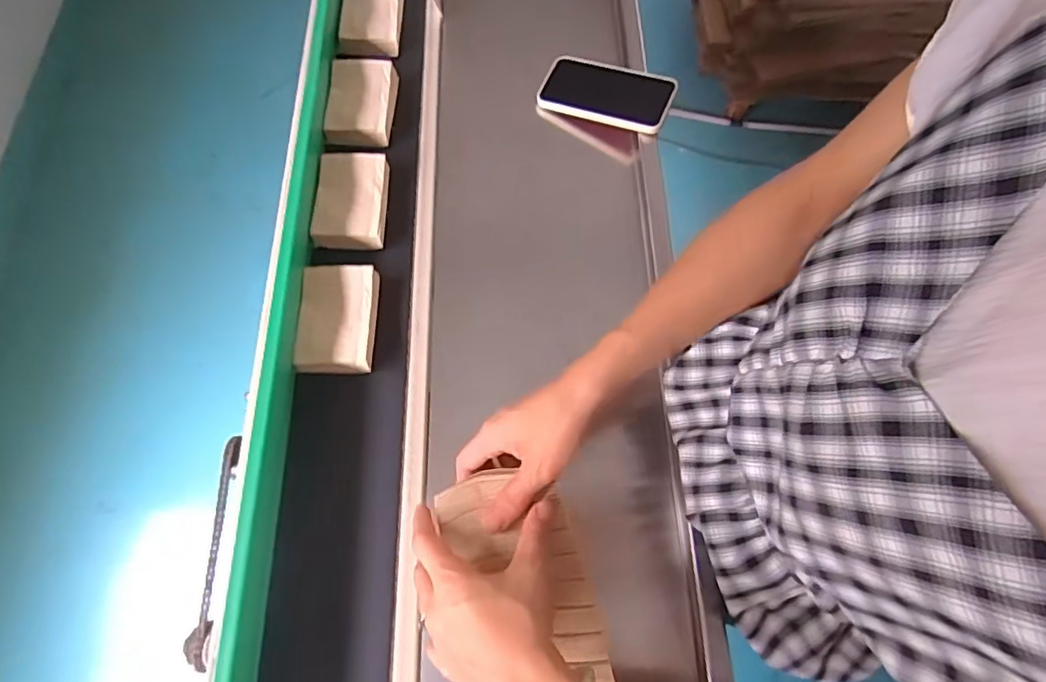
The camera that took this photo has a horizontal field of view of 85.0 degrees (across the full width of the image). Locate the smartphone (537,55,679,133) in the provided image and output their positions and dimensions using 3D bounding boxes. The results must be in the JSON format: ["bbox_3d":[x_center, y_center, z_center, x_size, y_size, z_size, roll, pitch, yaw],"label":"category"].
[{"bbox_3d":[0.099,-0.299,0.680,0.158,0.013,0.083,18,74,15],"label":"smartphone"}]

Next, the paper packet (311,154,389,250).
[{"bbox_3d":[-0.181,-0.149,0.601,0.074,0.029,0.105,-2,68,-2],"label":"paper packet"}]

